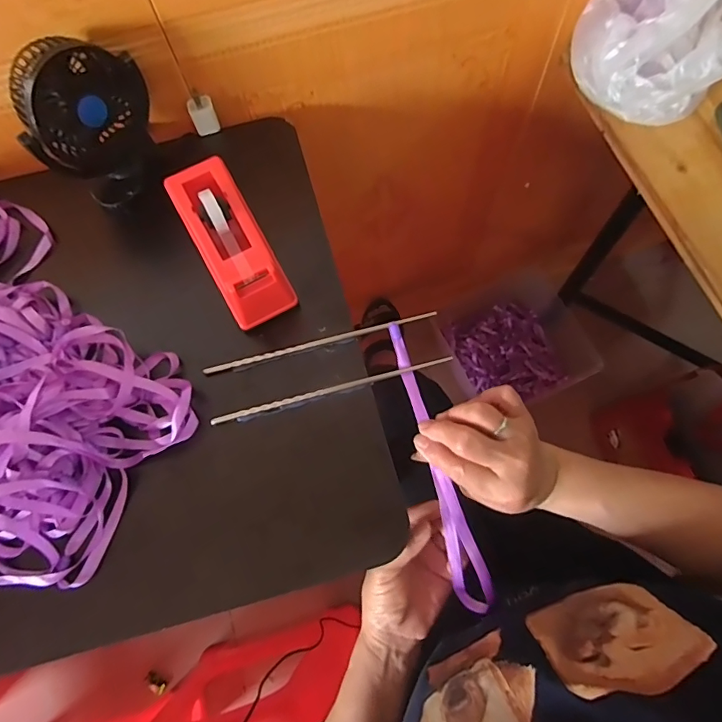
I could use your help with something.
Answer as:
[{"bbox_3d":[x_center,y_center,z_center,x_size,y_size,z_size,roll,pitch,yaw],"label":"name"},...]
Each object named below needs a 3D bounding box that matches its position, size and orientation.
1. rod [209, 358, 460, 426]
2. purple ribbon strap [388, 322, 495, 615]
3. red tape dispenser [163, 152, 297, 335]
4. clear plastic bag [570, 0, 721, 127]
[{"bbox_3d":[-0.026,0.026,0.441,0.224,0.005,0.006,-15,70,-3],"label":"rod"},{"bbox_3d":[0.067,0.093,0.422,0.025,0.068,0.266,-17,80,-3],"label":"purple ribbon strap"},{"bbox_3d":[-0.122,-0.111,0.450,0.061,0.066,0.154,-28,71,-7],"label":"red tape dispenser"},{"bbox_3d":[0.322,-0.368,0.503,0.156,0.117,0.216,25,73,11],"label":"clear plastic bag"}]

